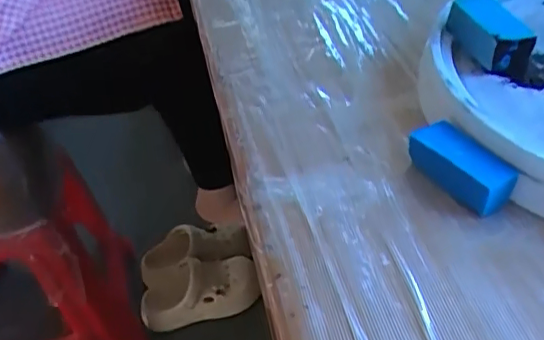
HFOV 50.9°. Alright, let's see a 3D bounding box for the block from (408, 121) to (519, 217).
[{"bbox_3d":[0.115,-0.002,0.348,0.026,0.029,0.063,-28,49,-21],"label":"block"}]

